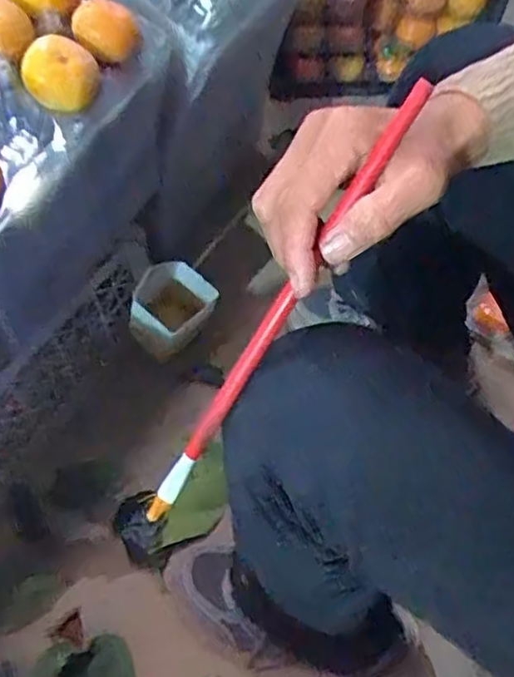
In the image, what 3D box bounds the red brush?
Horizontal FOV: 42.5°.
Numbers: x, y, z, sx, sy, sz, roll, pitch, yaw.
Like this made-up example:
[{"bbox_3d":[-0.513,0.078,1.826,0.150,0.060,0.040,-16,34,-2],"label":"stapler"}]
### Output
[{"bbox_3d":[0.006,-0.004,0.338,0.012,0.269,0.004,29,21,-7],"label":"red brush"}]

